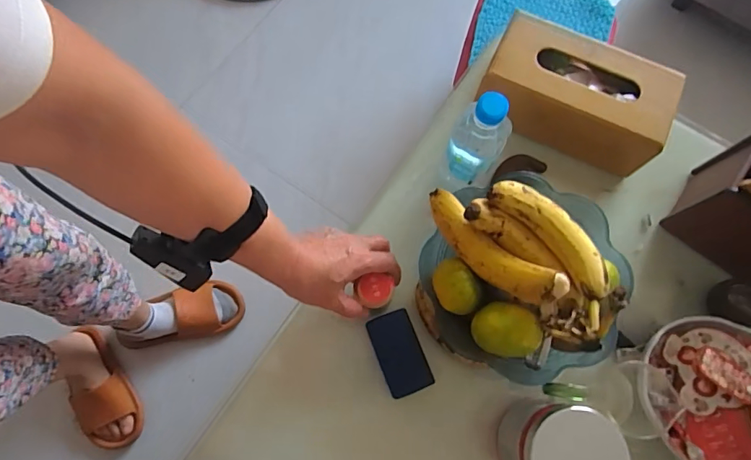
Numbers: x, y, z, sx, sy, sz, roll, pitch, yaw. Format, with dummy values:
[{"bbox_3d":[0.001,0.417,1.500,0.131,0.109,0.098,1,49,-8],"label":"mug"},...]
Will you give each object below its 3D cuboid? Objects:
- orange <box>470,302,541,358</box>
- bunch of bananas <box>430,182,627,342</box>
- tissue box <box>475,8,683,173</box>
[{"bbox_3d":[0.133,0.102,0.473,0.066,0.048,0.053,4,74,-1],"label":"orange"},{"bbox_3d":[0.151,0.016,0.459,0.099,0.066,0.202,-41,79,-12],"label":"bunch of bananas"},{"bbox_3d":[0.252,-0.170,0.595,0.223,0.082,0.116,23,75,5],"label":"tissue box"}]

